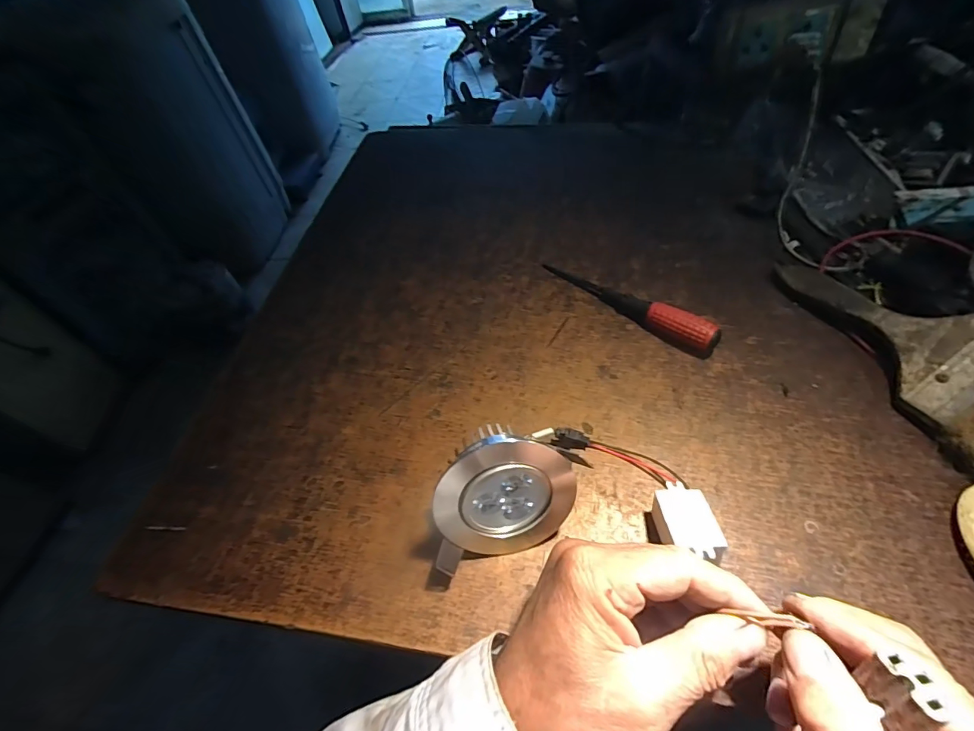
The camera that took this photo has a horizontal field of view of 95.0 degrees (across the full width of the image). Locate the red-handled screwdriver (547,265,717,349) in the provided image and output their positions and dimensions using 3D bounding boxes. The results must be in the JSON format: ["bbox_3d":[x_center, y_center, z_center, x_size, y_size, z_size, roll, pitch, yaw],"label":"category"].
[{"bbox_3d":[0.119,-0.056,0.386,0.160,0.025,0.020,35,62,25],"label":"red-handled screwdriver"}]

